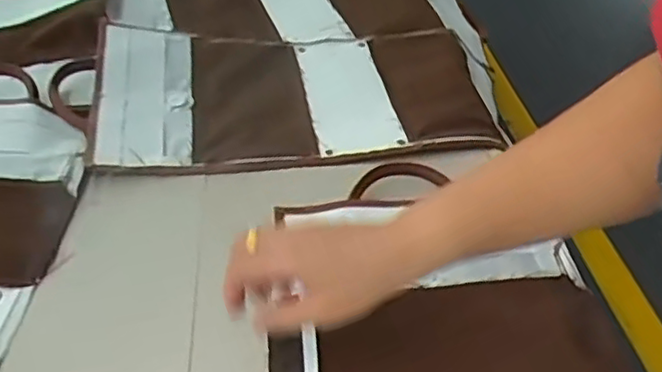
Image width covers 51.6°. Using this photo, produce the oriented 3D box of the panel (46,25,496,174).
[{"bbox_3d":[-0.034,-0.099,0.734,0.489,0.047,0.221,-3,41,-7],"label":"panel"}]

